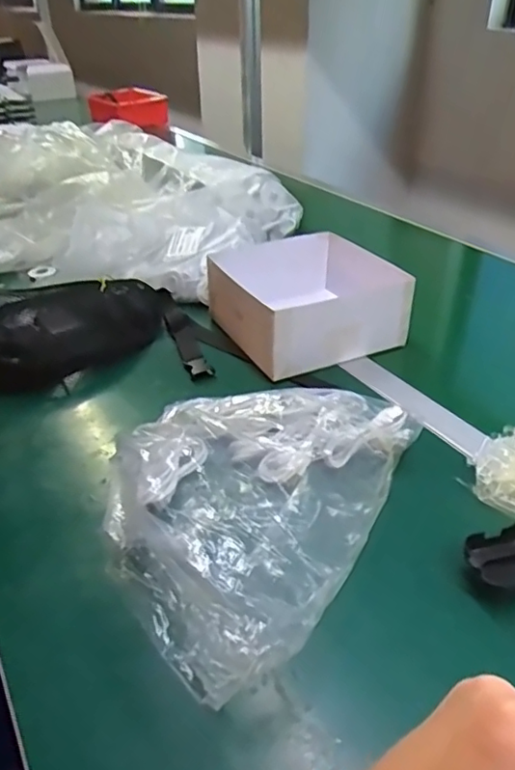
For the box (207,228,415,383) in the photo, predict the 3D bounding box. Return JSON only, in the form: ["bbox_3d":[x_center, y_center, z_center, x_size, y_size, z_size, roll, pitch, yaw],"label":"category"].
[{"bbox_3d":[0.056,-0.124,0.792,0.204,0.103,0.227,-16,36,-20],"label":"box"}]

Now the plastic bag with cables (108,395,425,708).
[{"bbox_3d":[0.004,0.072,0.493,0.181,0.124,0.330,20,39,29],"label":"plastic bag with cables"}]

